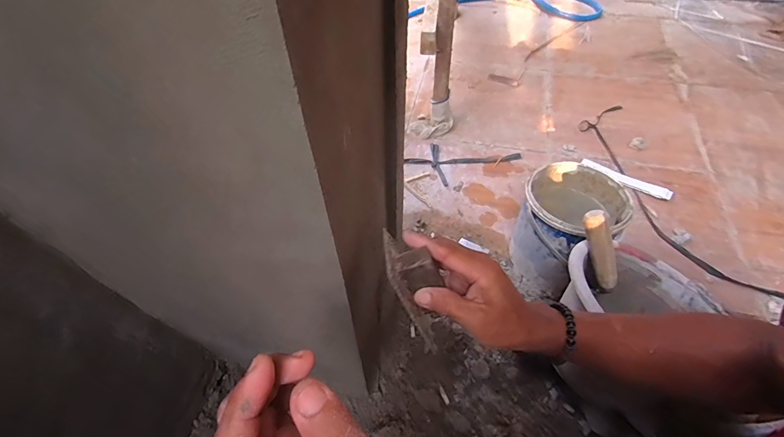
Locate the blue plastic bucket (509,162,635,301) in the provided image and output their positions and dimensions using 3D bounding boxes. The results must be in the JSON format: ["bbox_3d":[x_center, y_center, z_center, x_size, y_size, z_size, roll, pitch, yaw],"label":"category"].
[{"bbox_3d":[0.329,0.022,0.768,0.171,0.194,0.209,35,61,24],"label":"blue plastic bucket"}]

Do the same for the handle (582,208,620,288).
[{"bbox_3d":[0.311,0.048,0.572,0.026,0.122,0.026,-27,17,-18],"label":"handle"}]

